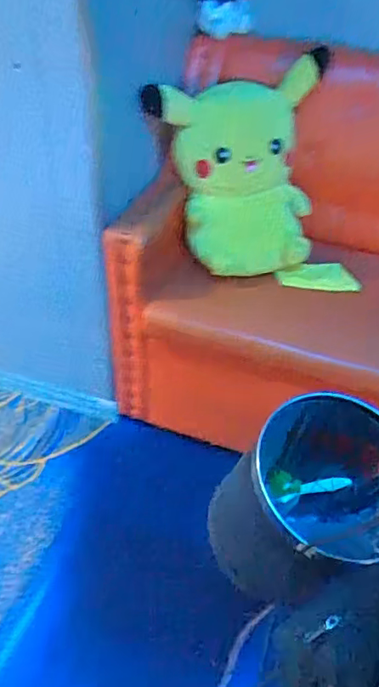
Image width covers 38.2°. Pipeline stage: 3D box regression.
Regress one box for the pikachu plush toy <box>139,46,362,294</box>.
[{"bbox_3d":[0.168,-0.430,1.395,0.530,0.470,0.324,2,40,-2],"label":"pikachu plush toy"}]

